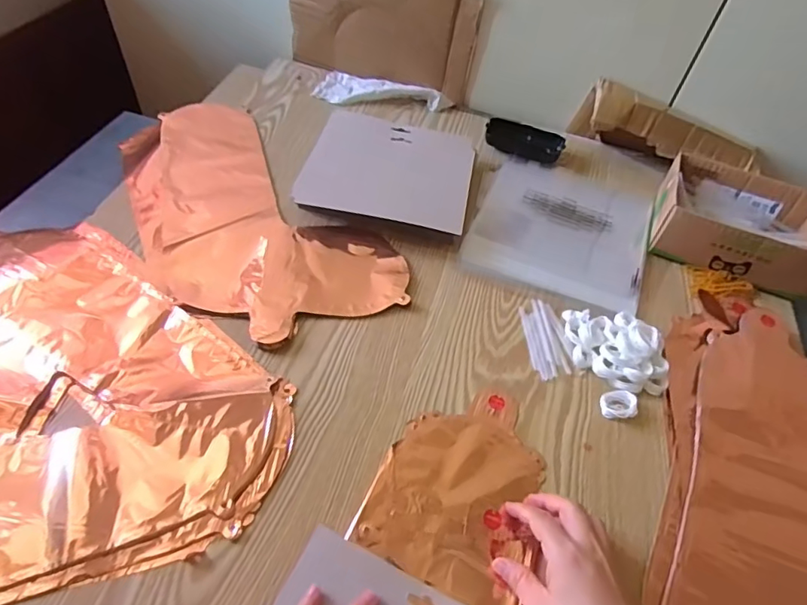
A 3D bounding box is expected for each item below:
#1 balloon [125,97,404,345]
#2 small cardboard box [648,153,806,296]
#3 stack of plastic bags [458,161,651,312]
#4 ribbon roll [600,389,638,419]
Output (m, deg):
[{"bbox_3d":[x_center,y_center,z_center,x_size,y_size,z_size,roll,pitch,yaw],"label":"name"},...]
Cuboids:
[{"bbox_3d":[-0.196,-0.108,0.599,0.213,0.014,0.417,-32,61,-26],"label":"balloon"},{"bbox_3d":[0.400,-0.099,0.621,0.178,0.059,0.143,19,53,9],"label":"small cardboard box"},{"bbox_3d":[0.199,-0.096,0.649,0.203,0.011,0.229,20,53,10],"label":"stack of plastic bags"},{"bbox_3d":[0.200,0.095,0.484,0.030,0.018,0.028,3,52,-3],"label":"ribbon roll"}]

